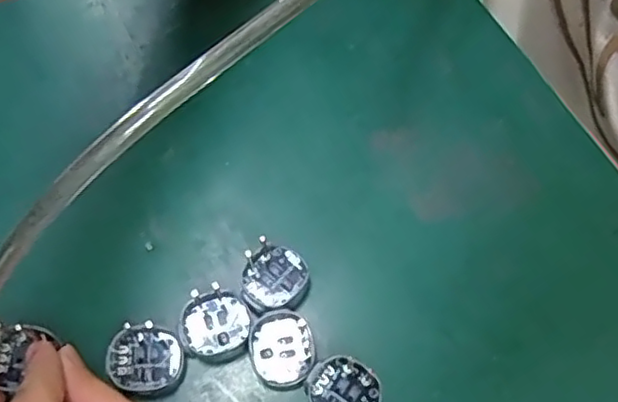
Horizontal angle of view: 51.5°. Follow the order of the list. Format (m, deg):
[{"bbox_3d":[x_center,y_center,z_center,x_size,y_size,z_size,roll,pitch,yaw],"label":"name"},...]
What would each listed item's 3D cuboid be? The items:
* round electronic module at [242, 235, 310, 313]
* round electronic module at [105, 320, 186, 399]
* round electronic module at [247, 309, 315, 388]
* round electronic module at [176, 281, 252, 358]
[{"bbox_3d":[-0.013,0.032,0.264,0.026,0.009,0.029,9,66,4],"label":"round electronic module"},{"bbox_3d":[-0.063,0.061,0.248,0.029,0.006,0.026,28,68,12],"label":"round electronic module"},{"bbox_3d":[-0.011,0.057,0.249,0.025,0.005,0.028,-9,66,-4],"label":"round electronic module"},{"bbox_3d":[-0.038,0.049,0.255,0.027,0.007,0.027,0,65,0],"label":"round electronic module"}]

